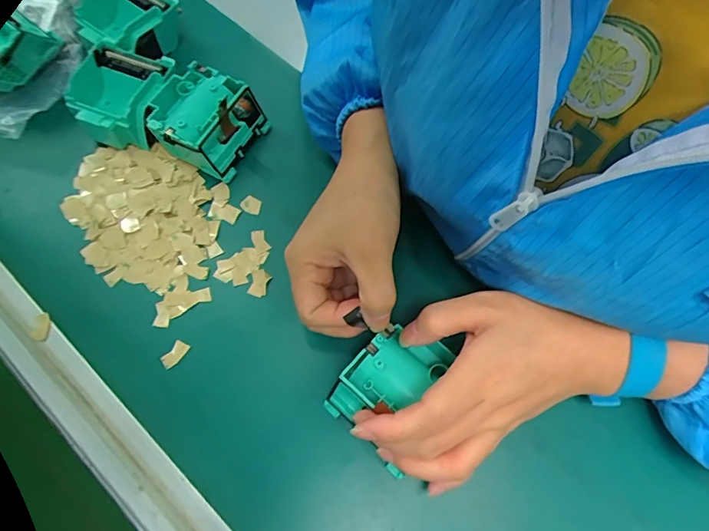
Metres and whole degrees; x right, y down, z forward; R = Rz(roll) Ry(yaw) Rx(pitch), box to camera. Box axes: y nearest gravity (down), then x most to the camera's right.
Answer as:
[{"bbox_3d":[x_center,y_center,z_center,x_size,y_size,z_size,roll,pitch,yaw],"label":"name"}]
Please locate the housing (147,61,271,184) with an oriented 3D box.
[{"bbox_3d":[-0.124,-0.120,0.366,0.073,0.035,0.073,27,72,8],"label":"housing"}]

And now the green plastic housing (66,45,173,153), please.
[{"bbox_3d":[-0.193,-0.139,0.369,0.073,0.033,0.072,14,70,4],"label":"green plastic housing"}]

